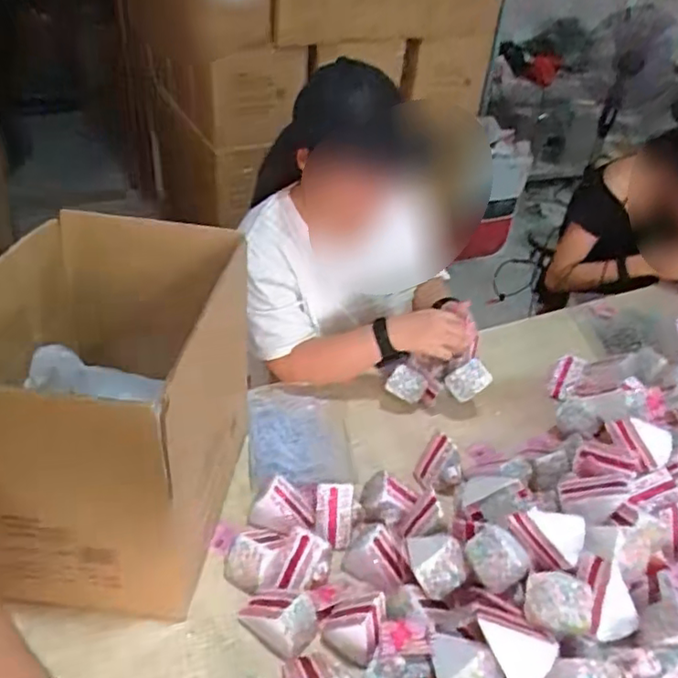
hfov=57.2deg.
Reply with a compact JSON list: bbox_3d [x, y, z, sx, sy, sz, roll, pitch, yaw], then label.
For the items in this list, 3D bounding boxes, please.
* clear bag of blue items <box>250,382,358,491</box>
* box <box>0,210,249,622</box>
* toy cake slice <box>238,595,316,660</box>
[{"bbox_3d":[-0.065,0.162,1.007,0.167,0.068,0.231,1,36,-7],"label":"clear bag of blue items"},{"bbox_3d":[-0.275,0.084,0.756,0.249,0.347,0.336,8,36,3],"label":"box"},{"bbox_3d":[-0.074,0.332,0.736,0.095,0.047,0.074,15,37,12],"label":"toy cake slice"}]

